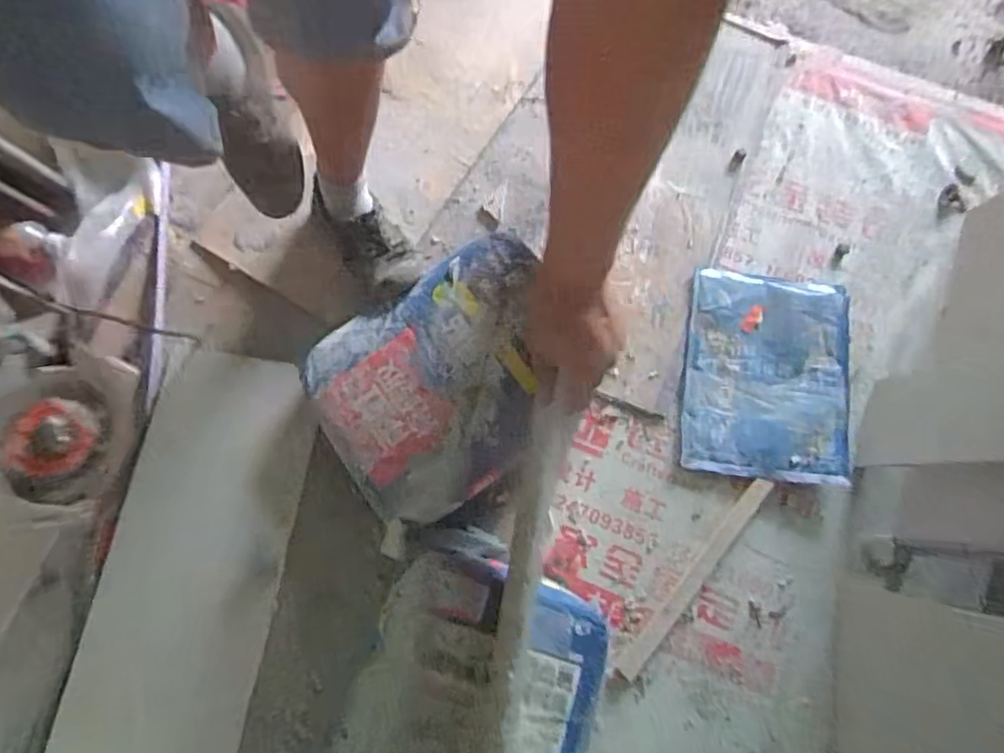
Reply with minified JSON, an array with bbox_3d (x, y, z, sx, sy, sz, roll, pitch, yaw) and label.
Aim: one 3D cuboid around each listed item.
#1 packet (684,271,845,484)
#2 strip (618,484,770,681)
[{"bbox_3d":[0.417,-0.009,0.978,0.236,0.029,0.333,8,74,3],"label":"packet"},{"bbox_3d":[0.286,0.288,0.905,0.032,0.014,0.350,40,78,10],"label":"strip"}]

